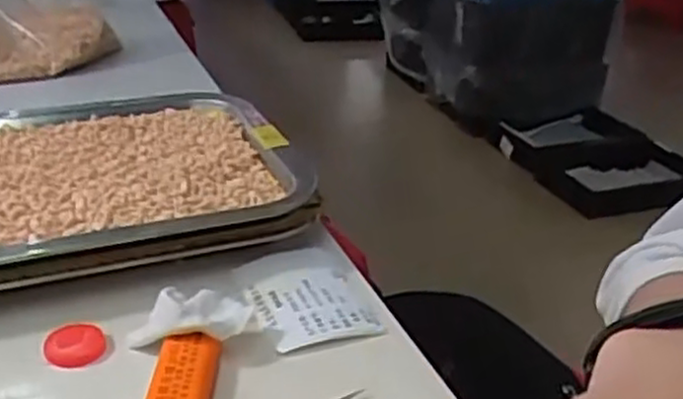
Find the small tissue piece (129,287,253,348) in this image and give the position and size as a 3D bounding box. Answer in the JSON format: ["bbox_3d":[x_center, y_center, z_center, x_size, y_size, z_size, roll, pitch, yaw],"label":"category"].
[{"bbox_3d":[-0.067,0.052,0.331,0.050,0.023,0.024,1,27,-2],"label":"small tissue piece"}]

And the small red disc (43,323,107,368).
[{"bbox_3d":[-0.116,0.063,0.330,0.025,0.007,0.020,-9,30,-23],"label":"small red disc"}]

